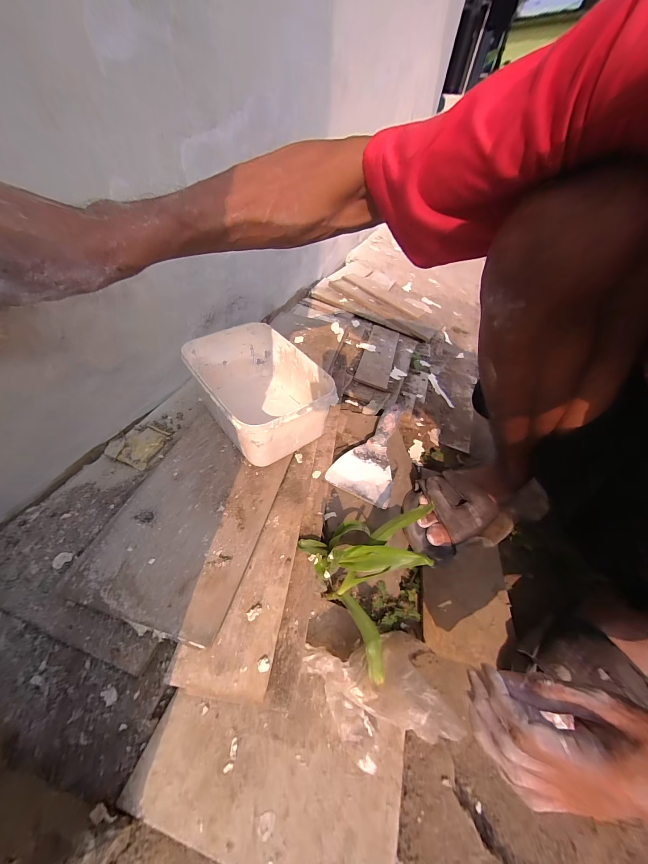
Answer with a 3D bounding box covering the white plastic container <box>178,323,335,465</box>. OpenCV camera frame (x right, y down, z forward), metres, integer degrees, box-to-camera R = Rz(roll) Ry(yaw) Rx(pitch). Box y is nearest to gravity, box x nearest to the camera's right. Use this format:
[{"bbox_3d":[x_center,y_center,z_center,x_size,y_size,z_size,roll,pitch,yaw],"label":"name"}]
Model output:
[{"bbox_3d":[-0.092,-0.054,0.414,0.133,0.094,0.196,-28,54,-29],"label":"white plastic container"}]

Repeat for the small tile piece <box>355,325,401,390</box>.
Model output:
[{"bbox_3d":[0.136,-0.197,0.742,0.076,0.009,0.267,14,46,8],"label":"small tile piece"}]

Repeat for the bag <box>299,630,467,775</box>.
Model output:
[{"bbox_3d":[0.056,0.272,0.314,0.144,0.058,0.101,-4,46,-10],"label":"bag"}]

